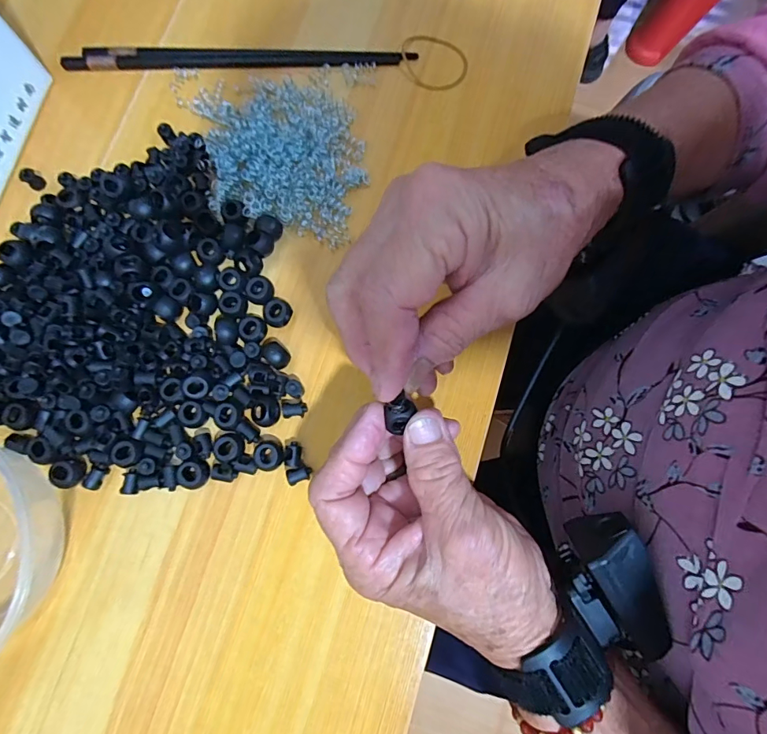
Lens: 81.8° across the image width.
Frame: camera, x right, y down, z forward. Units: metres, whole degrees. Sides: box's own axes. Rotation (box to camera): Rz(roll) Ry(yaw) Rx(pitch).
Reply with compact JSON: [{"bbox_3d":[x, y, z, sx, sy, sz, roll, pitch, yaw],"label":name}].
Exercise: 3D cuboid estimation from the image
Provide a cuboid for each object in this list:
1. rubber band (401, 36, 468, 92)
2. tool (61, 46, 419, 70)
[{"bbox_3d":[0.037,-0.222,0.322,0.049,0.004,0.044,8,79,0],"label":"rubber band"},{"bbox_3d":[-0.101,-0.222,0.316,0.243,0.005,0.016,-1,79,-1],"label":"tool"}]

